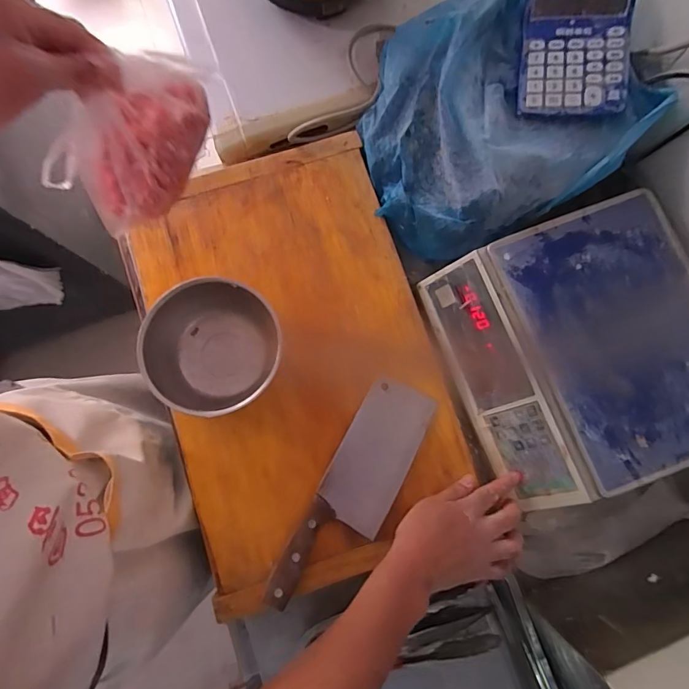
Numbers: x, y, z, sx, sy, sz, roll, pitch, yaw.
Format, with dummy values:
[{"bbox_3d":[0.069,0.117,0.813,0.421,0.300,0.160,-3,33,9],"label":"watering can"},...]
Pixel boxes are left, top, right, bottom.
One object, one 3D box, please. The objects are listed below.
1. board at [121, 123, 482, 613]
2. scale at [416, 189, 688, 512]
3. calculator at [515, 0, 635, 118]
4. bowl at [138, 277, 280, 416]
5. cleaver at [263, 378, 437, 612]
[{"bbox_3d":[-0.064,0.007,0.571,0.350,0.031,0.562,-18,80,-2],"label":"board"},{"bbox_3d":[0.301,0.007,0.550,0.298,0.095,0.320,-20,80,-3],"label":"scale"},{"bbox_3d":[0.269,-0.341,0.500,0.119,0.015,0.147,5,91,9],"label":"calculator"},{"bbox_3d":[-0.169,0.003,0.547,0.154,0.080,0.161,0,80,1],"label":"bowl"},{"bbox_3d":[0.013,0.185,0.532,0.087,0.028,0.294,28,81,5],"label":"cleaver"}]

